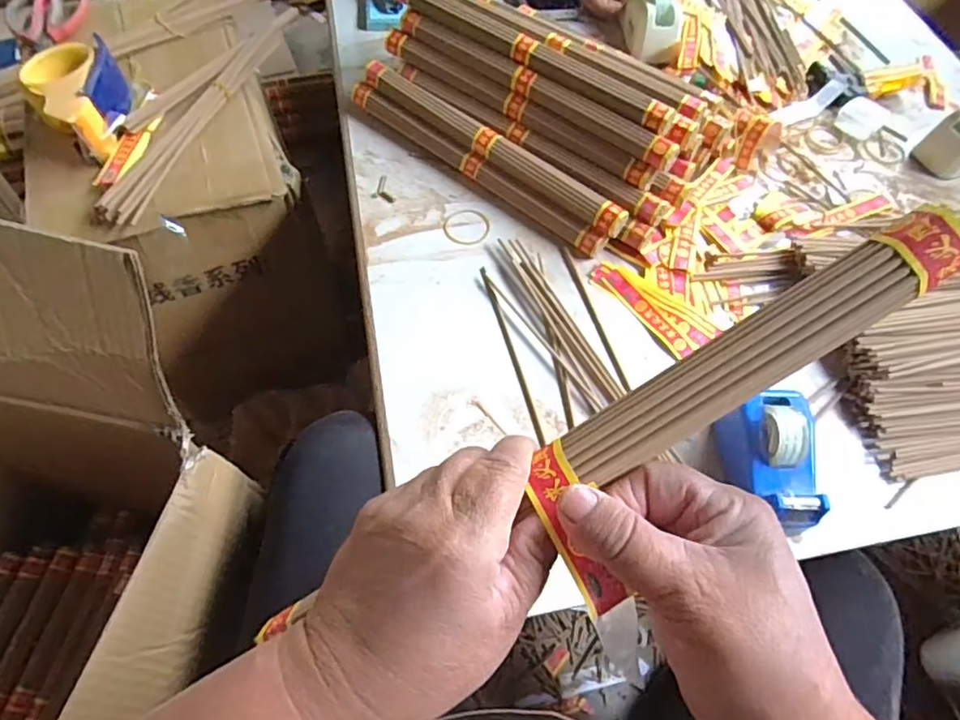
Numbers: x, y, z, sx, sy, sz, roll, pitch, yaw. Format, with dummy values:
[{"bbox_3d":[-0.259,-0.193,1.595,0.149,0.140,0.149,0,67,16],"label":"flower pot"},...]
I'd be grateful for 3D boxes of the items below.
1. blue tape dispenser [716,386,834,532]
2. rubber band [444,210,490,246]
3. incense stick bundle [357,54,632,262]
[{"bbox_3d":[0.216,0.074,0.435,0.058,0.057,0.097,4,60,-1],"label":"blue tape dispenser"},{"bbox_3d":[-0.013,-0.131,0.574,0.044,0.004,0.045,7,60,1],"label":"rubber band"},{"bbox_3d":[0.004,-0.208,0.591,0.320,0.045,0.051,37,65,16],"label":"incense stick bundle"}]

